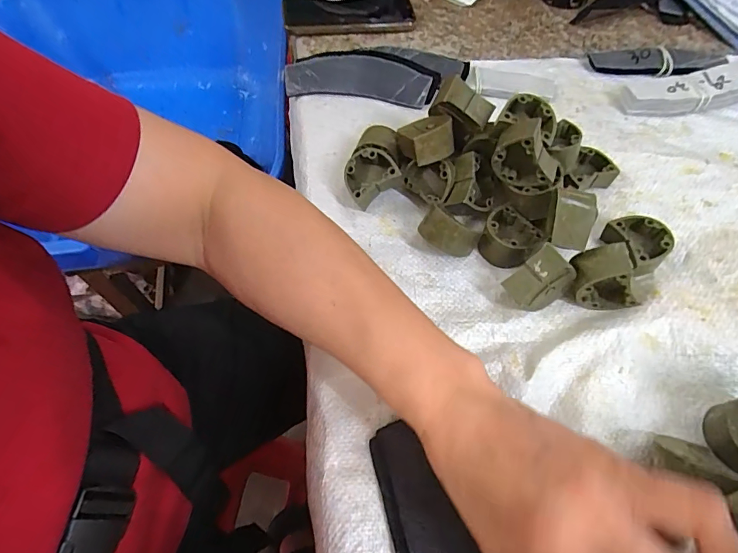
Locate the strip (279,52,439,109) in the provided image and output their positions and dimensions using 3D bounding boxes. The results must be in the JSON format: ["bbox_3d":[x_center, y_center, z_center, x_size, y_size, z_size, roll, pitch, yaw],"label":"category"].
[{"bbox_3d":[-0.009,-0.211,0.464,0.157,0.015,0.051,8,93,5],"label":"strip"}]

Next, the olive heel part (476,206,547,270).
[{"bbox_3d":[0.116,-0.030,0.357,0.045,0.027,0.037,29,62,17],"label":"olive heel part"}]

